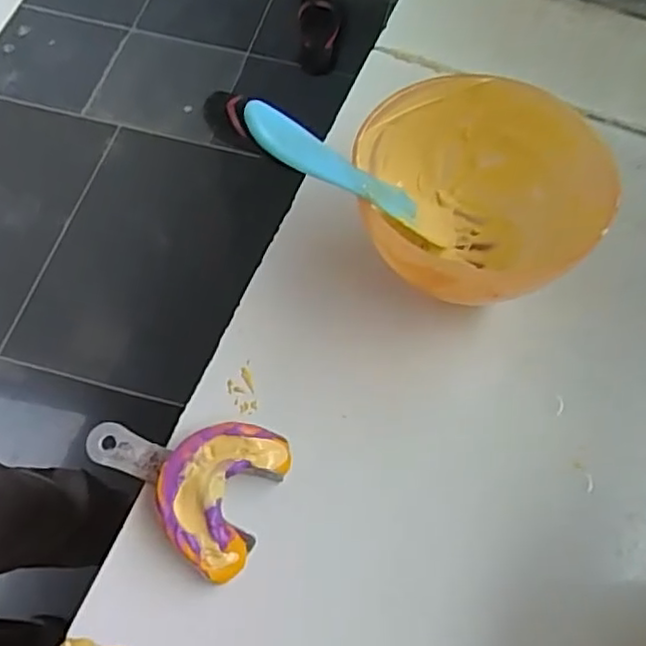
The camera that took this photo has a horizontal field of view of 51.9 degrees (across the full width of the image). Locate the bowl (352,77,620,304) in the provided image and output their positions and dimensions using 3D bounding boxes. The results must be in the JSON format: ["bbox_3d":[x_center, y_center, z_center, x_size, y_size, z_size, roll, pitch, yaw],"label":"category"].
[{"bbox_3d":[0.075,-0.057,0.350,0.107,0.086,0.109,1,64,-2],"label":"bowl"}]

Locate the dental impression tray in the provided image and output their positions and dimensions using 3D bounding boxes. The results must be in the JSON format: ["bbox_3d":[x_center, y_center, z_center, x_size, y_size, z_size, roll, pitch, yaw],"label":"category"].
[{"bbox_3d":[-0.071,0.072,0.319,0.095,0.023,0.069,23,65,9],"label":"dental impression tray"}]

